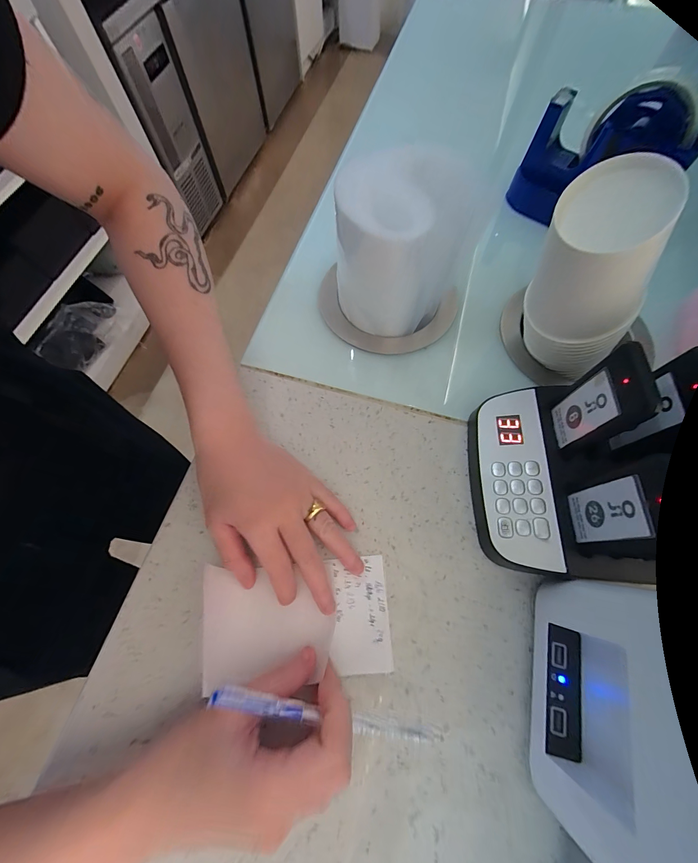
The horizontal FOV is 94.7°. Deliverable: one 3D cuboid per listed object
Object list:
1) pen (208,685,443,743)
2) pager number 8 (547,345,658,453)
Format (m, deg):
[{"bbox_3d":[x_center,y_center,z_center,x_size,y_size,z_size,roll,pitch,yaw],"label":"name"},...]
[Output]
[{"bbox_3d":[-0.012,0.168,0.190,0.136,0.007,0.009,14,68,-4],"label":"pen"},{"bbox_3d":[0.168,-0.017,0.223,0.009,0.087,0.047,1,68,1],"label":"pager number 8"}]

